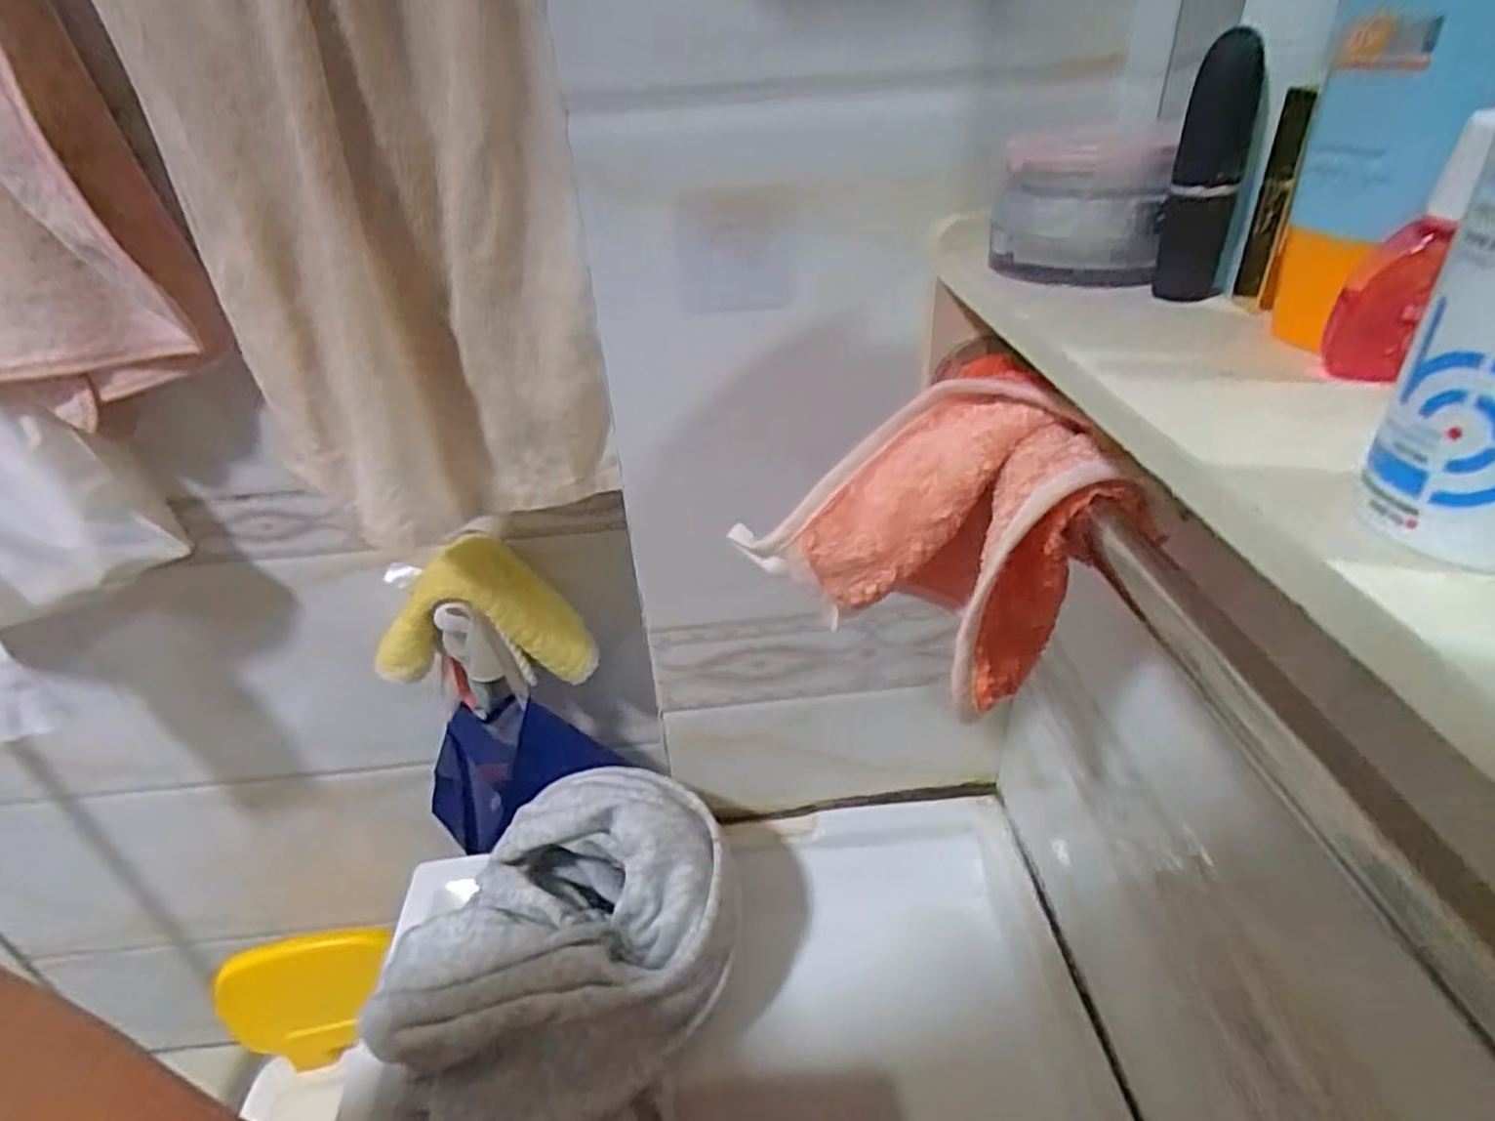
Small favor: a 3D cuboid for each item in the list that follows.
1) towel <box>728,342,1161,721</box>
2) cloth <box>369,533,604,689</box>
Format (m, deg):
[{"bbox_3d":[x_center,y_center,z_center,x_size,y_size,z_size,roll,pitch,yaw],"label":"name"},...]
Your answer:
[{"bbox_3d":[0.073,-0.008,0.324,0.107,0.109,0.129,-19,36,-22],"label":"towel"},{"bbox_3d":[-0.259,0.046,0.761,0.198,0.136,0.105,-8,34,-7],"label":"cloth"}]

